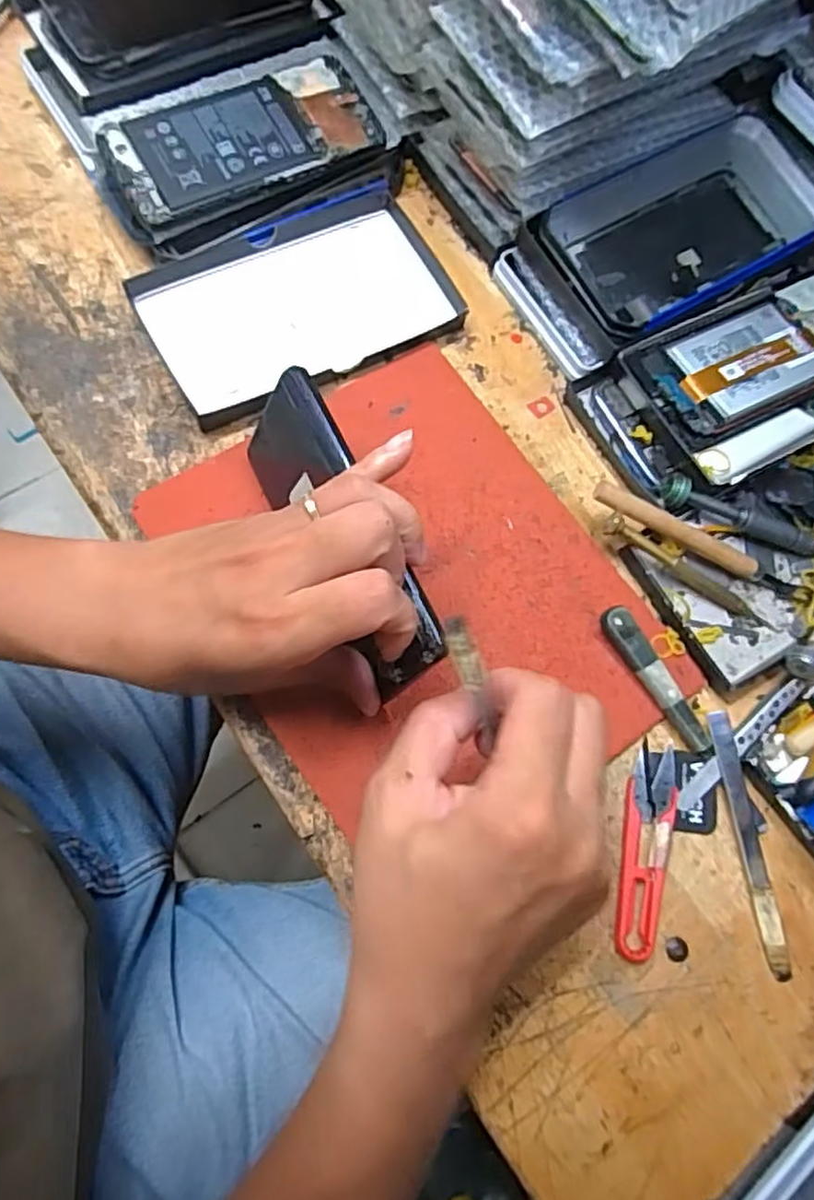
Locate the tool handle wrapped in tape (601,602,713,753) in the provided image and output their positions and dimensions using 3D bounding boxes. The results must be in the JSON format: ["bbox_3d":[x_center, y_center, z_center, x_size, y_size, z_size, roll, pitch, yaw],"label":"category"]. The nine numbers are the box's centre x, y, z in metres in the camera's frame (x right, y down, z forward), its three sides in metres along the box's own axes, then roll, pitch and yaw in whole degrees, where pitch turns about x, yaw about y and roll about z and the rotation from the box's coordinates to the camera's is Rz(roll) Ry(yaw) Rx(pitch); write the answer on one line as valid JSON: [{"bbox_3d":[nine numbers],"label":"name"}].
[{"bbox_3d":[0.130,0.041,0.362,0.014,0.011,0.084,-31,78,-15],"label":"tool handle wrapped in tape"}]

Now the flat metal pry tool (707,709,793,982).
[{"bbox_3d":[0.174,0.121,0.353,0.013,0.008,0.128,-7,73,-9],"label":"flat metal pry tool"}]

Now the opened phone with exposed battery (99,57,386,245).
[{"bbox_3d":[-0.099,-0.282,0.429,0.167,0.011,0.072,-29,89,-12],"label":"opened phone with exposed battery"}]

